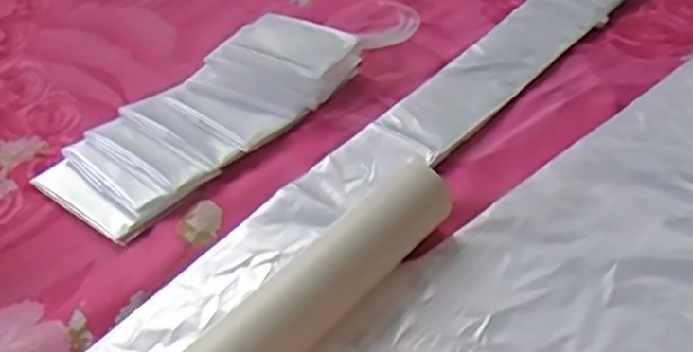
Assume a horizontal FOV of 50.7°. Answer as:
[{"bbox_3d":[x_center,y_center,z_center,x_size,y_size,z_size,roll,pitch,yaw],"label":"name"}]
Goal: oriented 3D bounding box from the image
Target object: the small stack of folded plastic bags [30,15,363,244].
[{"bbox_3d":[-0.090,-0.047,0.489,0.082,0.025,0.224,34,54,30],"label":"small stack of folded plastic bags"}]

